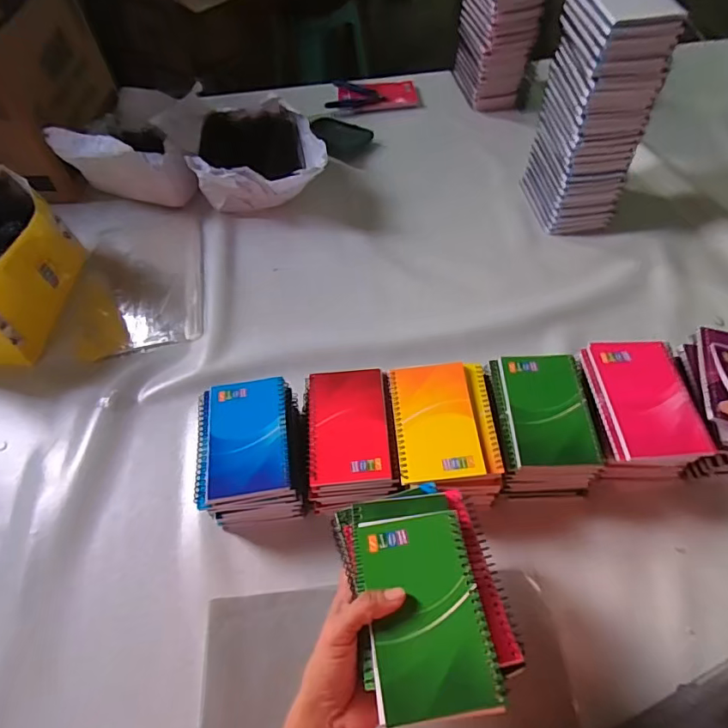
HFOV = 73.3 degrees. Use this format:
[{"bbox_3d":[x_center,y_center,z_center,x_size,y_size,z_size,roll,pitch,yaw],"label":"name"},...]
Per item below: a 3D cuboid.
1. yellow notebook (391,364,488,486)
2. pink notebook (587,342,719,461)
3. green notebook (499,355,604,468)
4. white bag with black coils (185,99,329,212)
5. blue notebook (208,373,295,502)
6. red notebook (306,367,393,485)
[{"bbox_3d":[0.074,0.058,0.511,0.081,0.011,0.132,-4,56,1],"label":"yellow notebook"},{"bbox_3d":[0.294,0.031,0.506,0.086,0.012,0.136,-3,56,2],"label":"pink notebook"},{"bbox_3d":[0.194,0.044,0.515,0.084,0.010,0.129,-1,56,3],"label":"green notebook"},{"bbox_3d":[-0.164,-0.346,0.830,0.212,0.097,0.219,-2,56,2],"label":"white bag with black coils"},{"bbox_3d":[-0.122,0.076,0.519,0.083,0.013,0.133,-9,56,-2],"label":"blue notebook"},{"bbox_3d":[-0.018,0.063,0.519,0.081,0.007,0.128,-5,56,0],"label":"red notebook"}]

